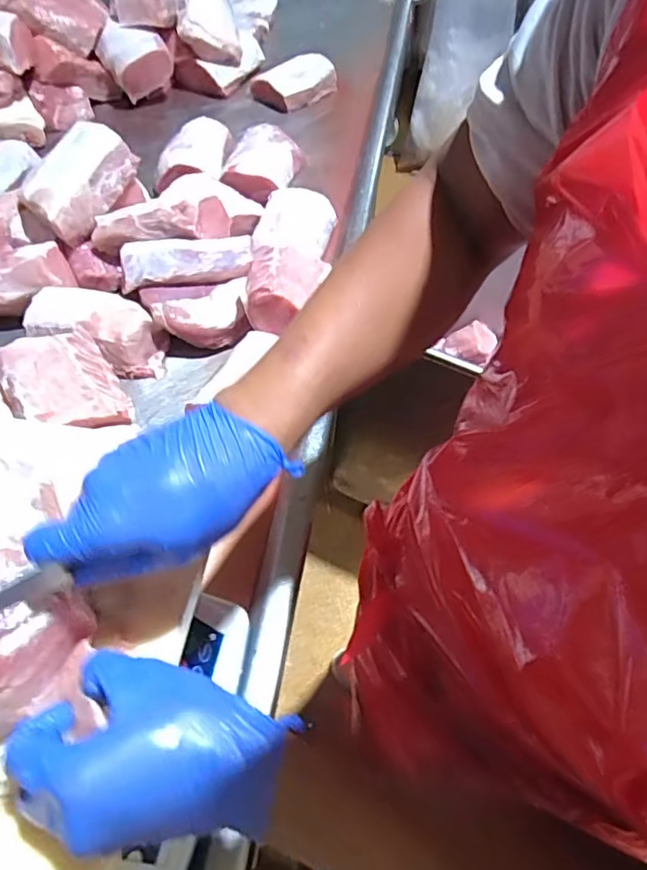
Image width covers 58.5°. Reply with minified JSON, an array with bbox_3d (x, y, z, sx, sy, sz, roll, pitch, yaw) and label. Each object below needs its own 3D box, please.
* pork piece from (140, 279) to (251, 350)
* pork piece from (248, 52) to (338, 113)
[{"bbox_3d":[-0.165,-0.156,0.764,0.131,0.057,0.069,-8,54,-7],"label":"pork piece"},{"bbox_3d":[-0.053,-0.727,1.194,0.097,0.076,0.163,38,62,24],"label":"pork piece"}]

